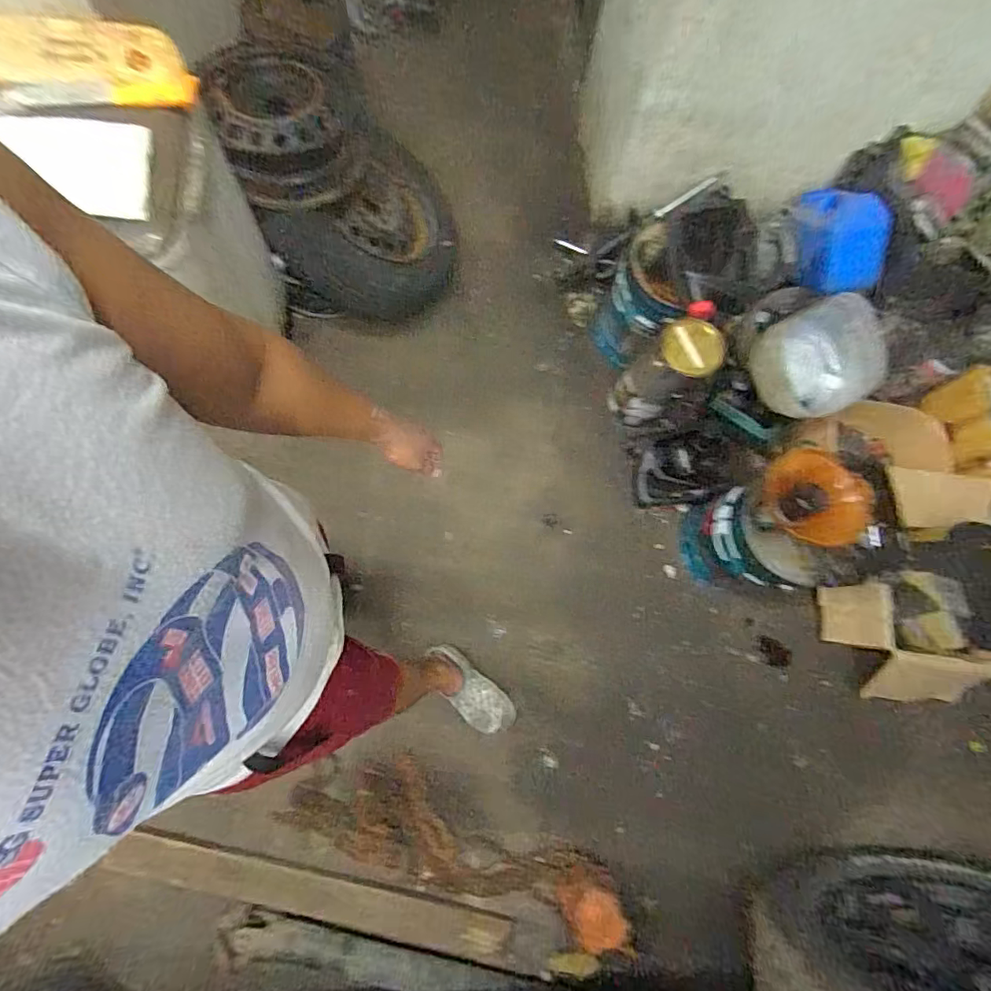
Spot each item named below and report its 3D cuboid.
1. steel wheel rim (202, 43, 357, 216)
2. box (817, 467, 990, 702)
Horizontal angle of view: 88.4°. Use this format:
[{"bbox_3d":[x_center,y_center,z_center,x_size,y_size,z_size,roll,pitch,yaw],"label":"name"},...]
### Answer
[{"bbox_3d":[-0.507,-0.890,1.233,0.315,0.185,0.306,-9,78,-8],"label":"steel wheel rim"},{"bbox_3d":[1.288,0.259,1.425,0.606,0.267,0.626,6,76,-5],"label":"box"}]

